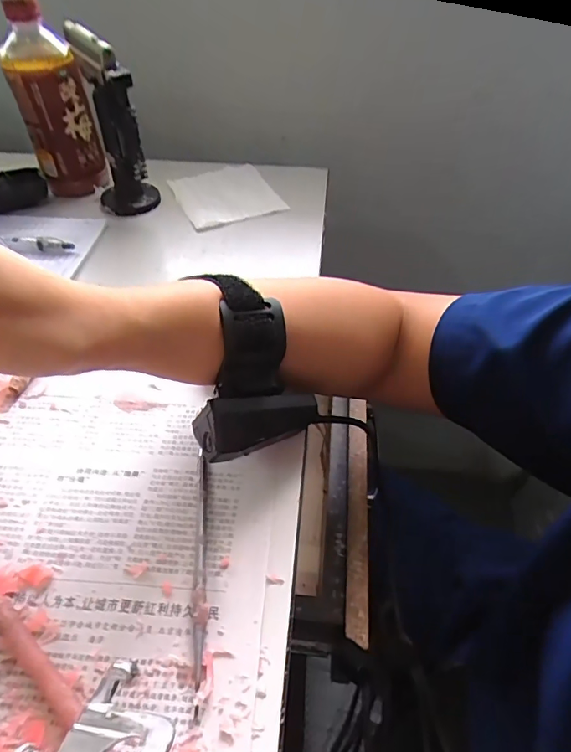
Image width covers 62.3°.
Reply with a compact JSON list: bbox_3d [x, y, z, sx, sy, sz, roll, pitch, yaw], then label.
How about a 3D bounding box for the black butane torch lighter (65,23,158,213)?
[{"bbox_3d":[-0.166,-0.238,0.455,0.057,0.146,0.067,-13,48,-11],"label":"black butane torch lighter"}]

